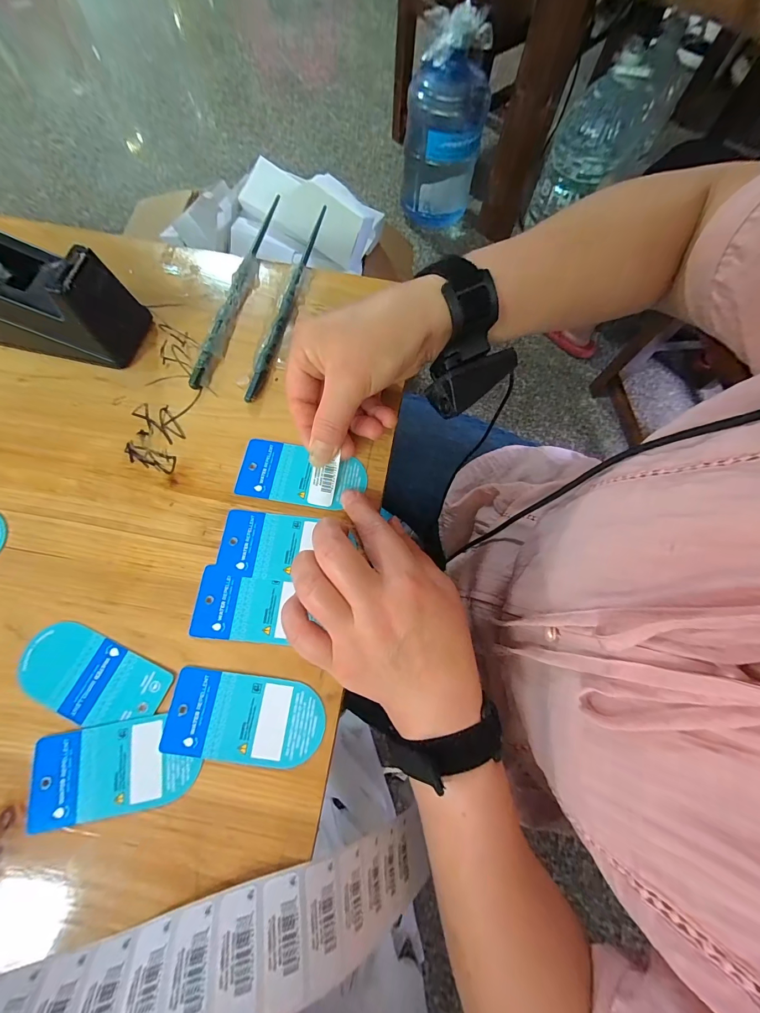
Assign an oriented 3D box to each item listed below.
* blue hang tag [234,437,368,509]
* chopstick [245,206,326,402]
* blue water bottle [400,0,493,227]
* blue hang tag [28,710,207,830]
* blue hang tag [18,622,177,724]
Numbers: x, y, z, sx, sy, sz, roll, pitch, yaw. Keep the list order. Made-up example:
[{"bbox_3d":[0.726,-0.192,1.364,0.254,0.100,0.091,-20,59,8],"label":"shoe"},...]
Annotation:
[{"bbox_3d":[-0.057,-0.024,0.269,0.092,0.008,0.046,9,73,1],"label":"blue hang tag"},{"bbox_3d":[-0.081,-0.186,0.321,0.014,0.009,0.217,11,71,2],"label":"chopstick"},{"bbox_3d":[0.211,-1.244,1.202,0.247,0.455,0.219,10,71,1],"label":"blue water bottle"},{"bbox_3d":[-0.153,0.150,0.208,0.092,0.005,0.046,-8,72,-4],"label":"blue hang tag"},{"bbox_3d":[-0.179,0.106,0.223,0.092,0.004,0.045,23,72,6],"label":"blue hang tag"}]

